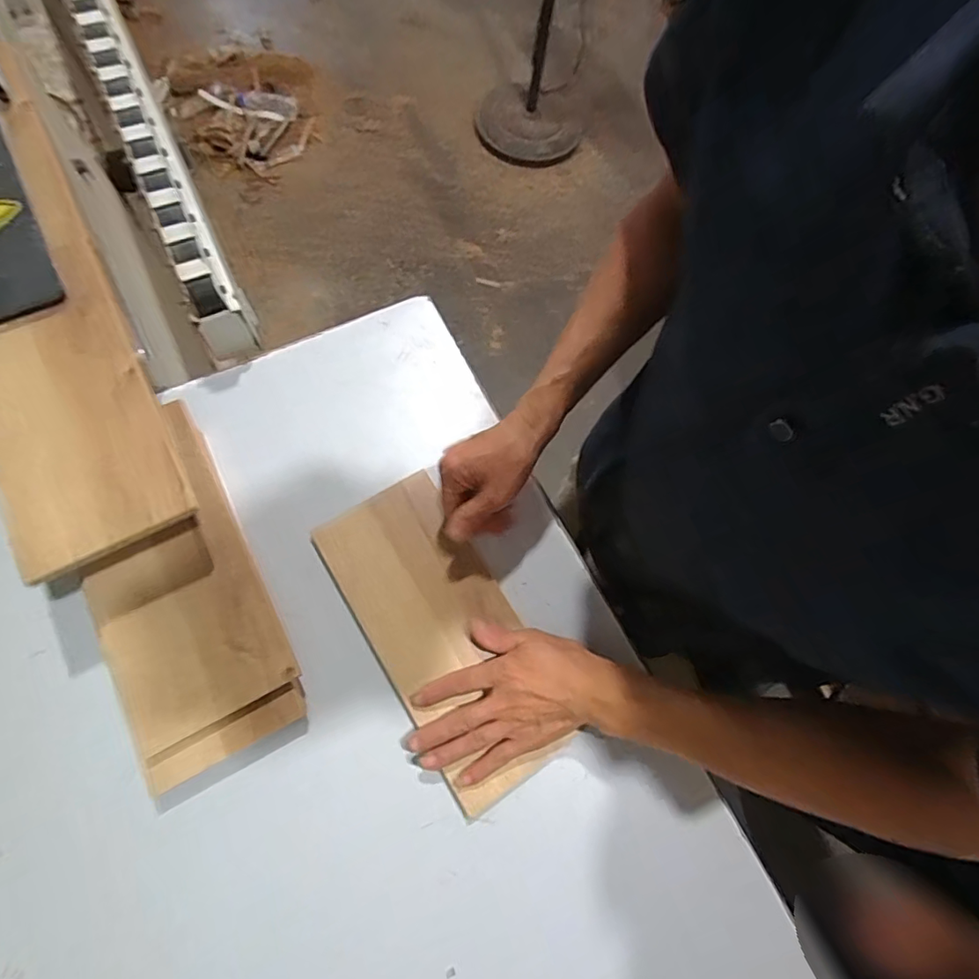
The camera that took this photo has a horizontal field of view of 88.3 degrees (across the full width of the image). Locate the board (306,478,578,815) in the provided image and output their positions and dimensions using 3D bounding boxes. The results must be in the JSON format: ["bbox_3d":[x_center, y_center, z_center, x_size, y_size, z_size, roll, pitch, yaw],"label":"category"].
[{"bbox_3d":[-0.044,0.133,0.484,0.129,0.026,0.295,-30,74,-13],"label":"board"}]

